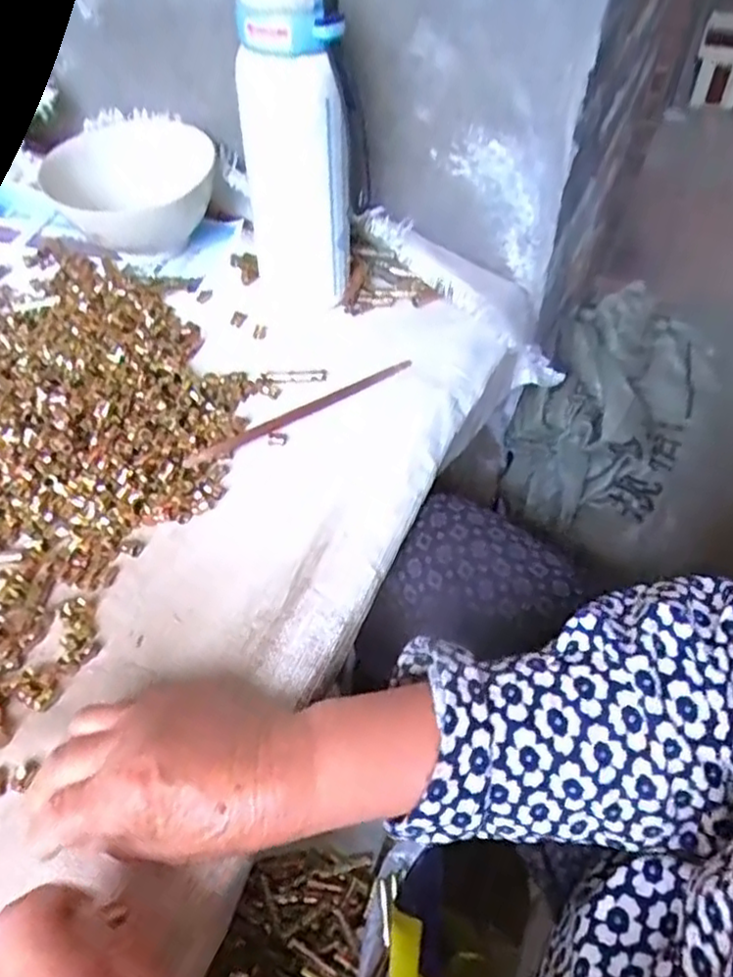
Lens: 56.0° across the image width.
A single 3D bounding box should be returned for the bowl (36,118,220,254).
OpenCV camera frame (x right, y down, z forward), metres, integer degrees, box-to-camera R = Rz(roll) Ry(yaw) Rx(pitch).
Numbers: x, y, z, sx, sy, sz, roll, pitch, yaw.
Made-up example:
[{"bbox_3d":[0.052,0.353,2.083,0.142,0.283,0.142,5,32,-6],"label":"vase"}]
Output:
[{"bbox_3d":[-0.207,-0.269,0.624,0.140,0.078,0.140,-1,52,2],"label":"bowl"}]

